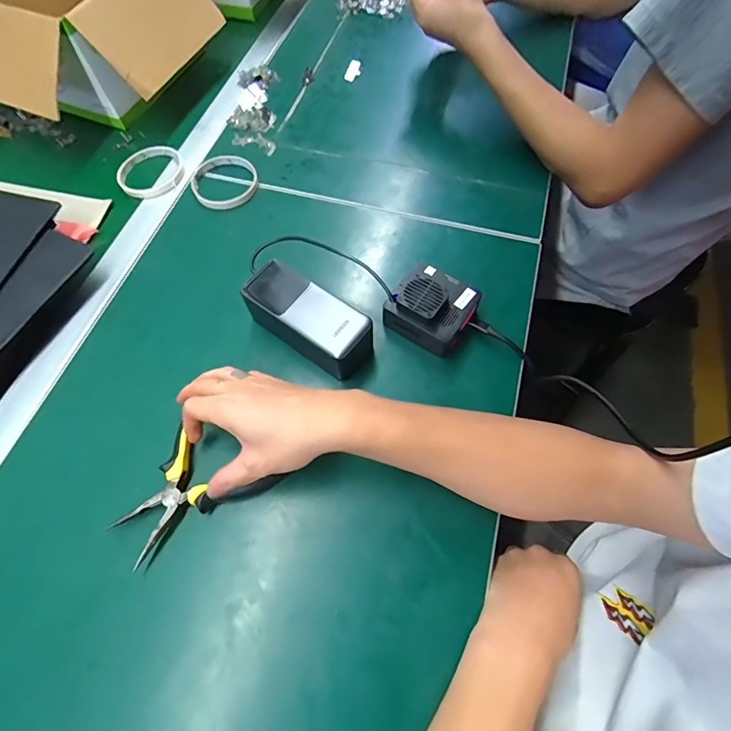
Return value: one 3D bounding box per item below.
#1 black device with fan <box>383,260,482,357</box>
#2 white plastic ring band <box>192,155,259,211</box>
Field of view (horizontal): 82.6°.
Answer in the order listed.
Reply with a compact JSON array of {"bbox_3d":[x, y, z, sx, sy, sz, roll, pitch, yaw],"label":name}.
[{"bbox_3d":[0.069,-0.061,0.426,0.078,0.050,0.073,33,69,15],"label":"black device with fan"},{"bbox_3d":[-0.179,-0.236,0.530,0.082,0.007,0.086,0,64,0],"label":"white plastic ring band"}]

